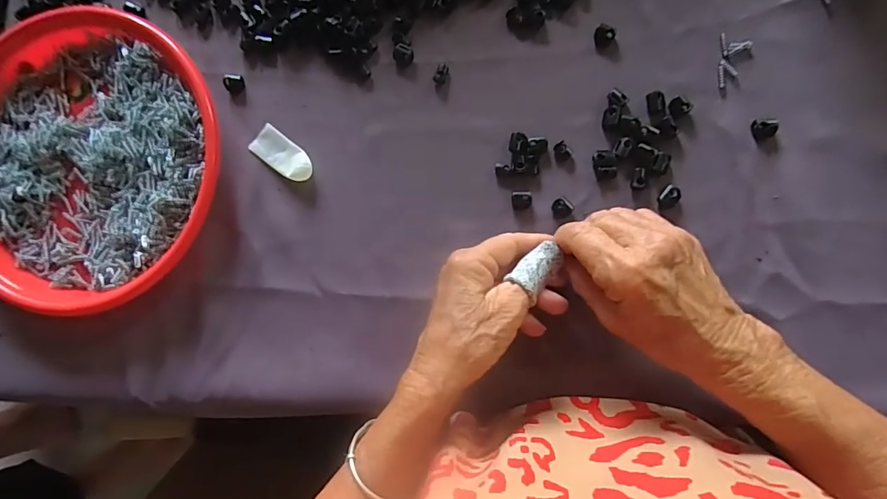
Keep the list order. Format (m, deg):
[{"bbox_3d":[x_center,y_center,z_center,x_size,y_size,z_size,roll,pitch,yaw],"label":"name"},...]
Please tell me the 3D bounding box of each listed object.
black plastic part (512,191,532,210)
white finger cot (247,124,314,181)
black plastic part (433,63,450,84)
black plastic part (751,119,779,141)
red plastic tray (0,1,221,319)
[{"bbox_3d":[0.059,-0.037,0.337,0.015,0.004,0.014,-4,88,6],"label":"black plastic part"},{"bbox_3d":[-0.128,-0.076,0.358,0.055,0.007,0.025,36,92,5],"label":"white finger cot"},{"bbox_3d":[-0.001,-0.137,0.348,0.010,0.004,0.015,26,91,6],"label":"black plastic part"},{"bbox_3d":[0.230,-0.086,0.322,0.015,0.008,0.015,-12,88,5],"label":"black plastic part"},{"bbox_3d":[-0.290,-0.073,0.362,0.228,0.032,0.231,-41,85,4],"label":"red plastic tray"}]

